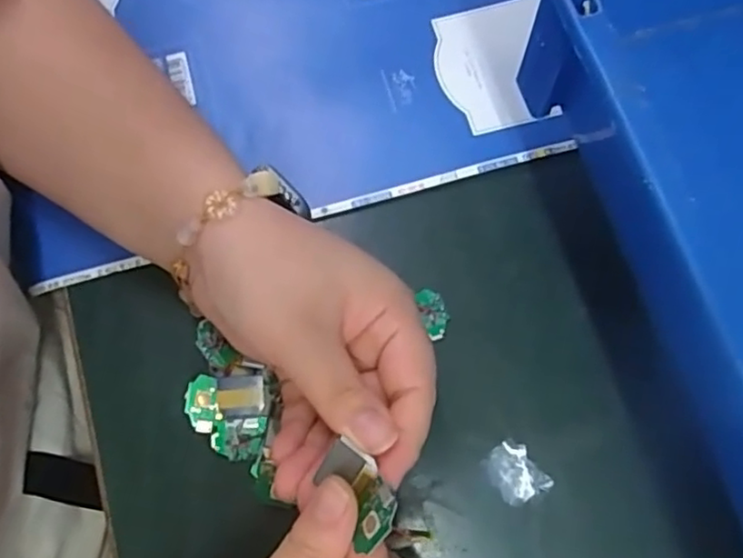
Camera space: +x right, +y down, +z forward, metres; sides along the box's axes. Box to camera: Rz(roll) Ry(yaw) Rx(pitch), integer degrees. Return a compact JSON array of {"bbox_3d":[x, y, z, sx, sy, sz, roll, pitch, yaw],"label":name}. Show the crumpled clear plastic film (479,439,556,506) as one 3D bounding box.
[{"bbox_3d":[0.066,0.089,0.297,0.022,0.004,0.026,-32,76,-7],"label":"crumpled clear plastic film"}]

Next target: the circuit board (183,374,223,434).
[{"bbox_3d":[-0.079,0.058,0.301,0.015,0.005,0.025,-7,74,-1],"label":"circuit board"}]

